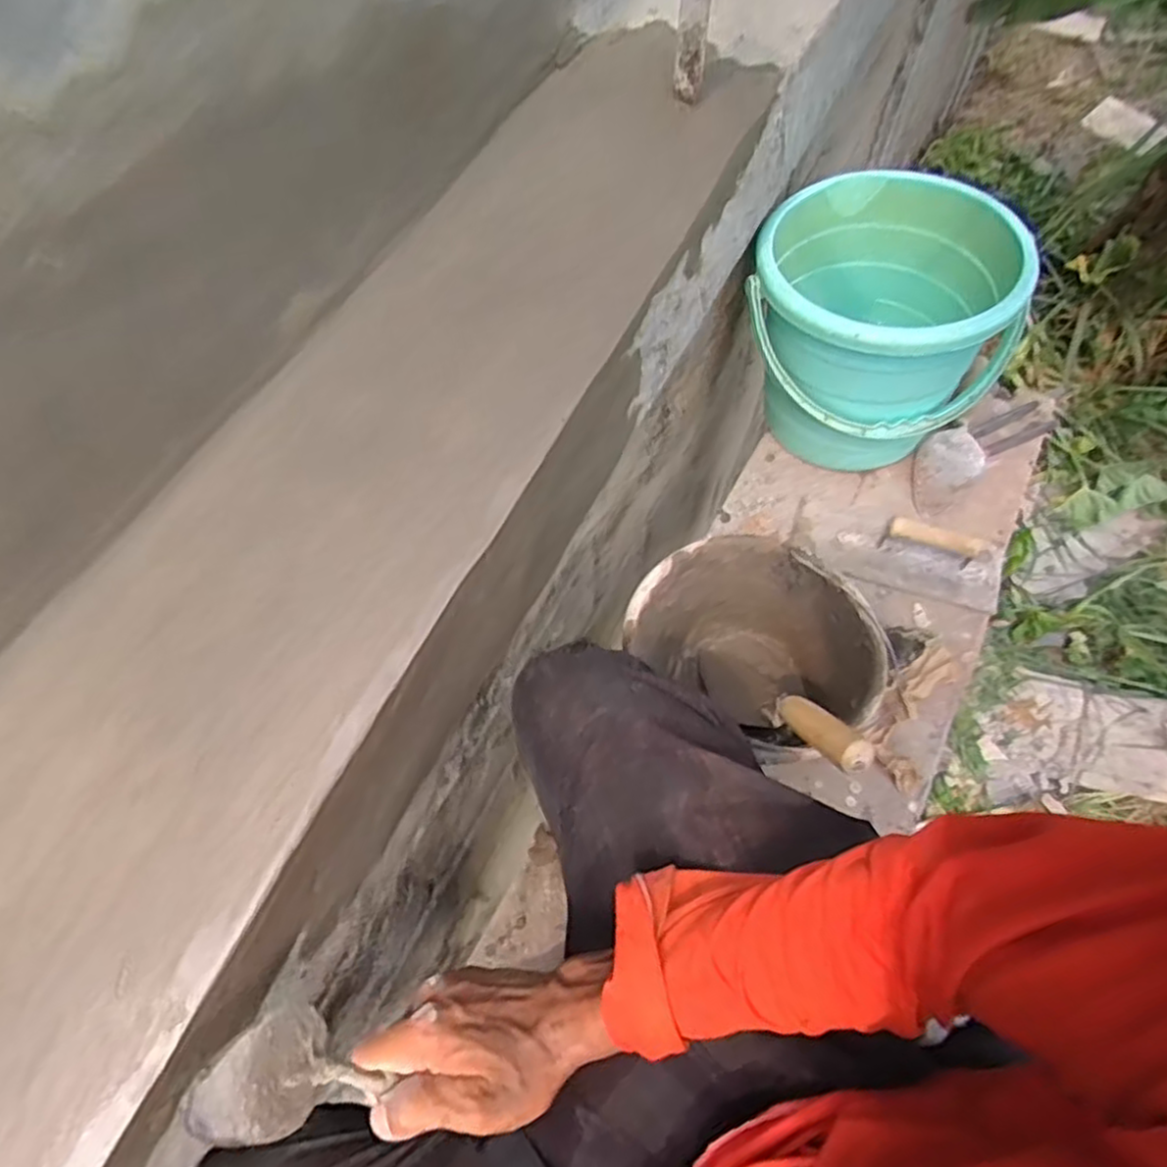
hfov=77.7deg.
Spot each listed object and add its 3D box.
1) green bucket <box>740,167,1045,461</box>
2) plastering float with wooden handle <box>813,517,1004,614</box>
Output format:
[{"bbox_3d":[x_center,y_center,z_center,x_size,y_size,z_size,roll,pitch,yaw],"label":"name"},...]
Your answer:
[{"bbox_3d":[0.372,-0.326,0.939,0.308,0.246,0.316,21,66,13],"label":"green bucket"},{"bbox_3d":[0.415,-0.046,0.914,0.227,0.074,0.099,16,65,11],"label":"plastering float with wooden handle"}]

